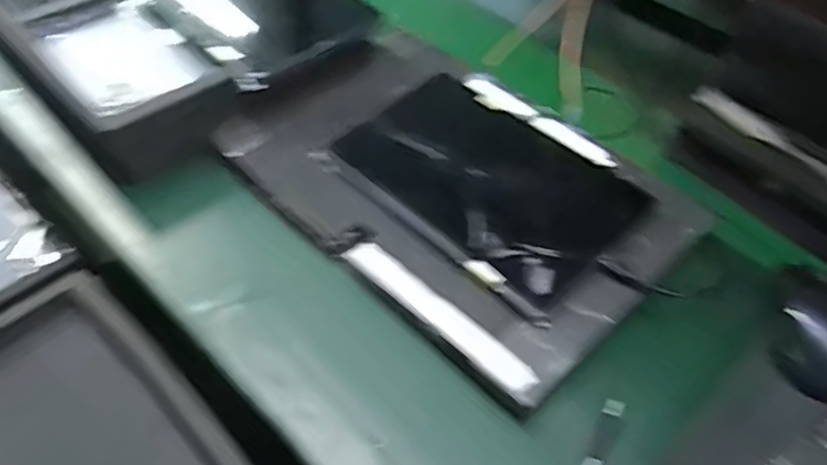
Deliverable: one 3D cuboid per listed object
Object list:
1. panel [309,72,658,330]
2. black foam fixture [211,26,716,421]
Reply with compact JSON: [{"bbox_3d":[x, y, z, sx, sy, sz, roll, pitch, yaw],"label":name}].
[{"bbox_3d":[0.067,-0.053,0.562,0.242,0.013,0.187,37,56,24],"label":"panel"},{"bbox_3d":[0.039,-0.046,0.576,0.267,0.036,0.397,-35,61,-29],"label":"black foam fixture"}]

